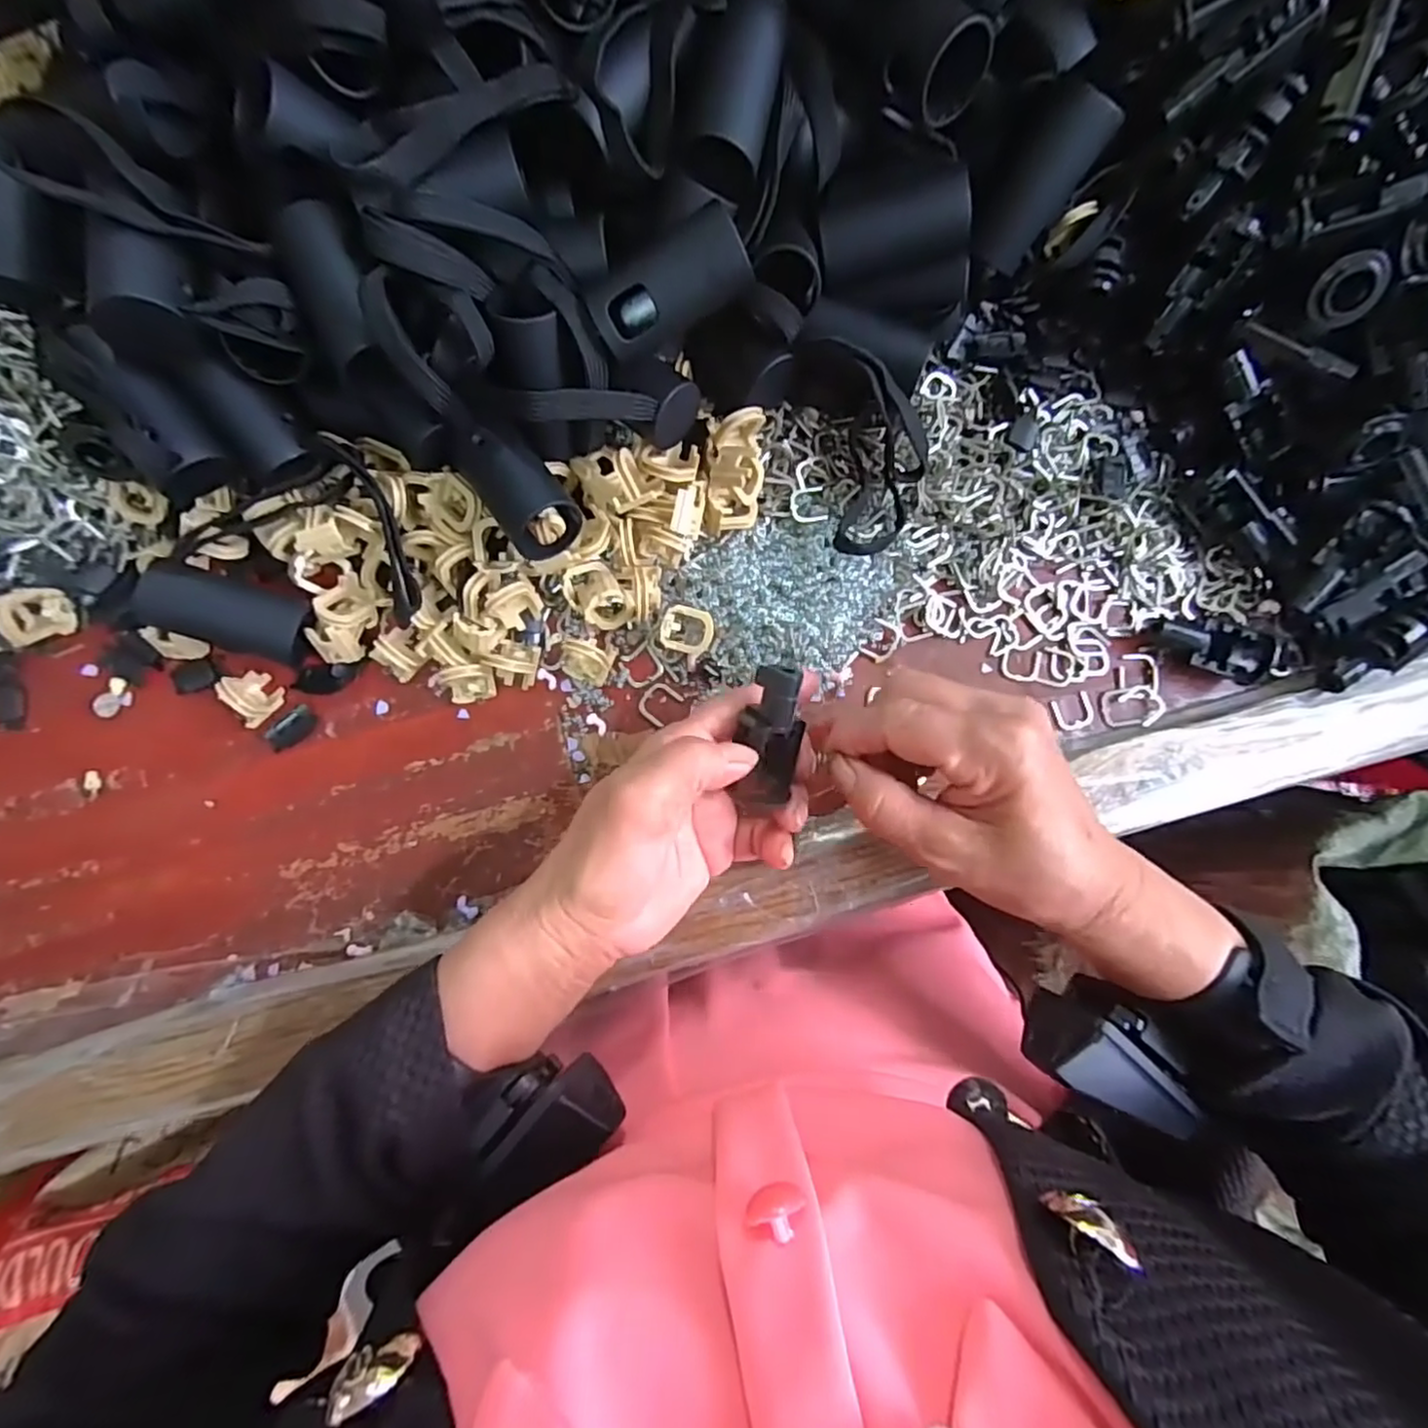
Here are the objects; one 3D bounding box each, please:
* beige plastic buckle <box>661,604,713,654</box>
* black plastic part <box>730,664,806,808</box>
[{"bbox_3d":[-0.012,-0.039,0.308,0.024,0.007,0.021,14,101,-15],"label":"beige plastic buckle"},{"bbox_3d":[0.023,0.008,0.251,0.024,0.019,0.055,1,118,-3],"label":"black plastic part"}]

